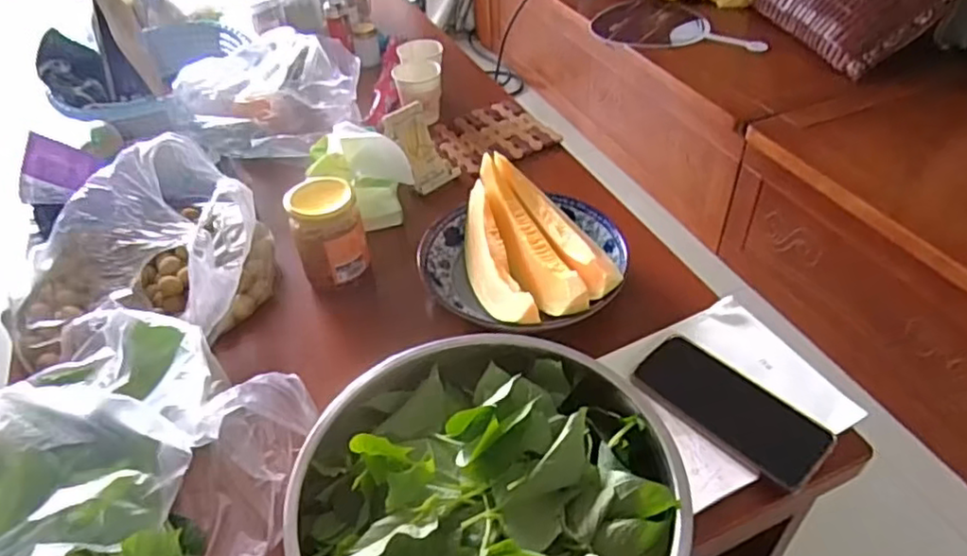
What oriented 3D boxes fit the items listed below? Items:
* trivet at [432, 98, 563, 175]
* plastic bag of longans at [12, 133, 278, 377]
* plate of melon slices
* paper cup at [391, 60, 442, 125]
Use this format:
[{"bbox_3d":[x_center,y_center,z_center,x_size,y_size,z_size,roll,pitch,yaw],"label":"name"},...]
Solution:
[{"bbox_3d":[0.008,-0.213,0.958,0.161,0.013,0.148,-21,45,-18],"label":"trivet"},{"bbox_3d":[-0.371,-0.038,0.694,0.266,0.144,0.241,-3,42,1],"label":"plastic bag of longans"},{"bbox_3d":[0.045,-0.034,0.704,0.222,0.063,0.212,-2,42,2],"label":"plate of melon slices"},{"bbox_3d":[-0.098,-0.290,0.995,0.074,0.068,0.063,21,48,24],"label":"paper cup"}]

